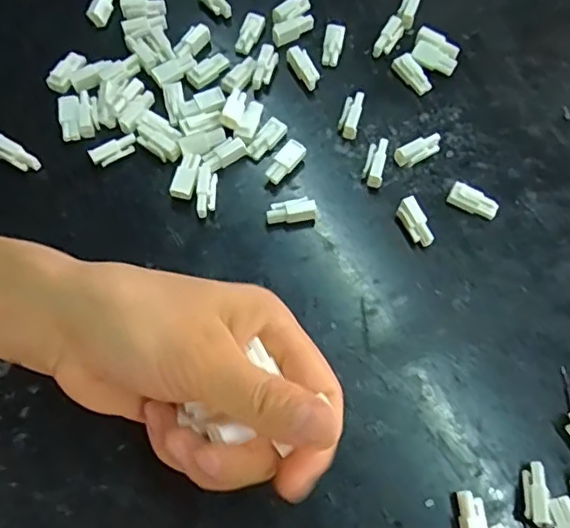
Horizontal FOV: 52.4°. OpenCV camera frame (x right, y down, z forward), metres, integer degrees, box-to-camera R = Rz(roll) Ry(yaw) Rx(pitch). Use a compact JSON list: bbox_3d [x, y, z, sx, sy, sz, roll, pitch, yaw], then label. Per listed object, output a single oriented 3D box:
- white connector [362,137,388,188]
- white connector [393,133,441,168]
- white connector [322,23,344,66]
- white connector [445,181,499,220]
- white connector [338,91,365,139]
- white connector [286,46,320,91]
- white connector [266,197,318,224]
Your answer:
[{"bbox_3d":[0.048,-0.053,0.307,0.010,0.010,0.025,10,67,3],"label":"white connector"},{"bbox_3d":[0.072,-0.060,0.309,0.027,0.011,0.009,-23,70,-10],"label":"white connector"},{"bbox_3d":[0.027,-0.127,0.336,0.011,0.006,0.025,13,81,4],"label":"white connector"},{"bbox_3d":[0.097,-0.032,0.300,0.025,0.010,0.010,27,69,10],"label":"white connector"},{"bbox_3d":[0.036,-0.082,0.319,0.010,0.011,0.026,14,68,5],"label":"white connector"},{"bbox_3d":[0.011,-0.111,0.328,0.012,0.011,0.026,-22,69,-10],"label":"white connector"},{"bbox_3d":[0.003,-0.026,0.295,0.025,0.012,0.009,-5,67,-3],"label":"white connector"}]

